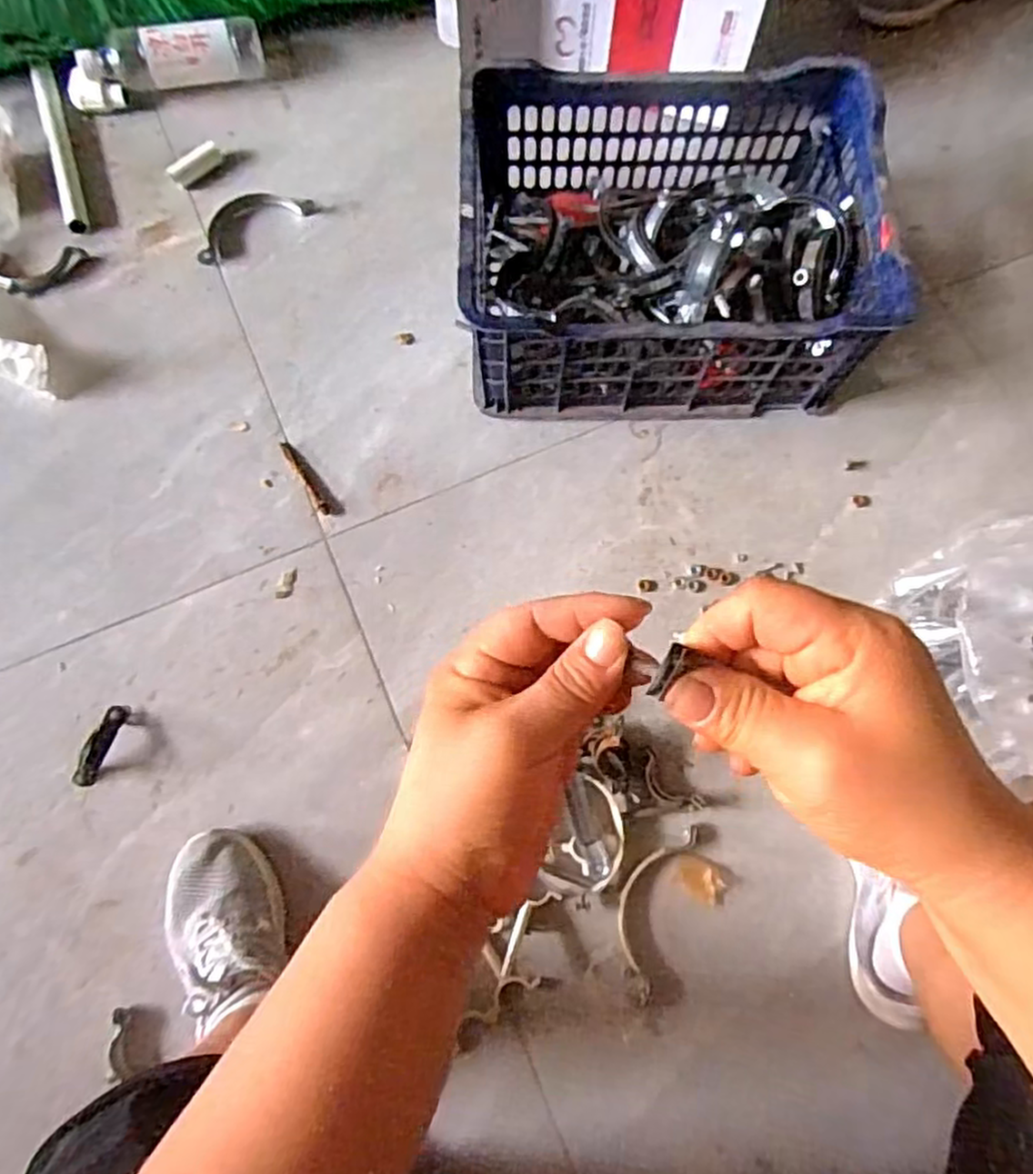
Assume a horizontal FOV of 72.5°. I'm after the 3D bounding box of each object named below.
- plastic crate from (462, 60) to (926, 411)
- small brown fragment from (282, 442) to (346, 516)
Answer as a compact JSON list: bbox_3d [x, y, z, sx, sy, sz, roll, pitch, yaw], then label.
[{"bbox_3d":[0.161,-0.376,0.789,0.424,0.176,0.333,-1,73,0],"label":"plastic crate"},{"bbox_3d":[-0.236,-0.122,0.801,0.022,0.009,0.117,-37,76,-11],"label":"small brown fragment"}]

